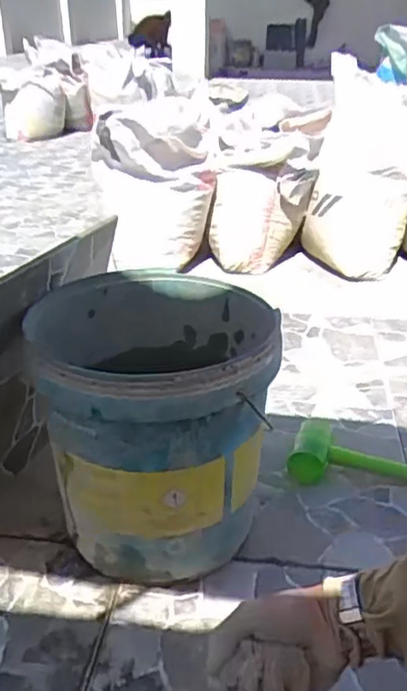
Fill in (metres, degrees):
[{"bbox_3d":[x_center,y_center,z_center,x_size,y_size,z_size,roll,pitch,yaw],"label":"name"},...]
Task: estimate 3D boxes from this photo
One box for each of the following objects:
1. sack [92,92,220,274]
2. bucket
[{"bbox_3d":[-0.130,-0.428,1.691,0.298,0.392,0.336,-1,30,-4],"label":"sack"},{"bbox_3d":[-0.064,0.102,0.853,0.276,0.320,0.286,1,27,0],"label":"bucket"}]

